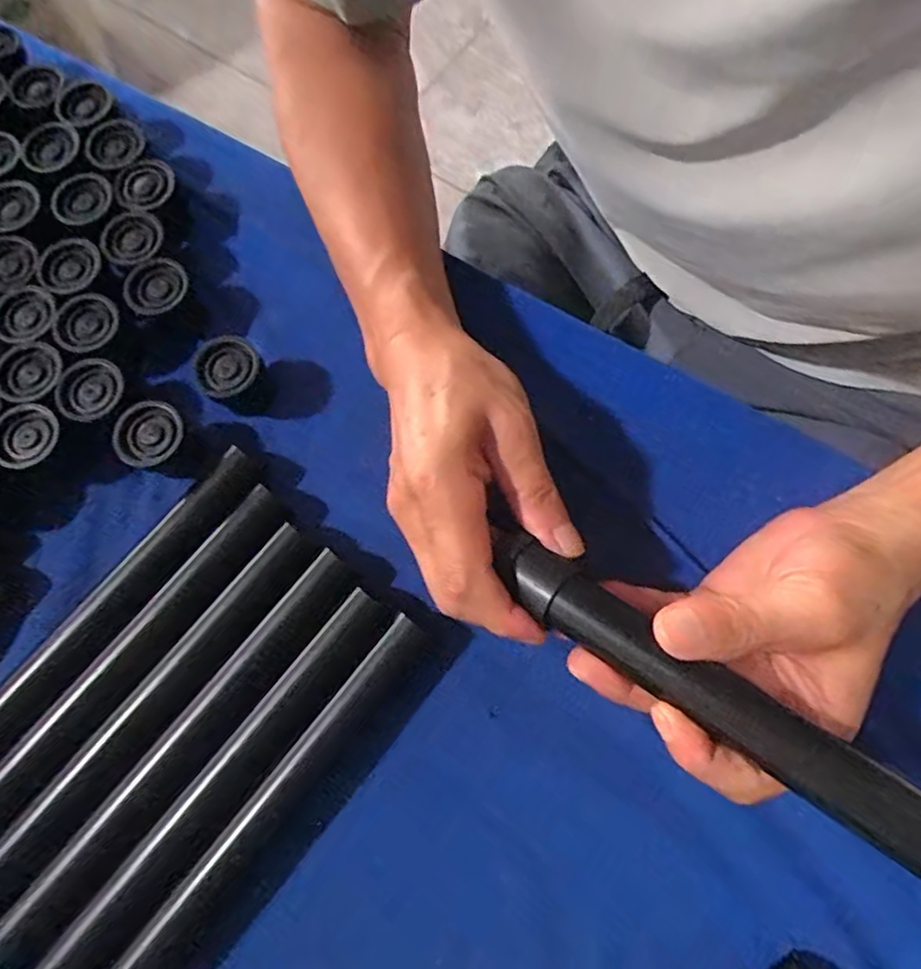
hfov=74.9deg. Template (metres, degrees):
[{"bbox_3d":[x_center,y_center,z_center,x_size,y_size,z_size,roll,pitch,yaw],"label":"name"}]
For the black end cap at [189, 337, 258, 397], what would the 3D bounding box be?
[{"bbox_3d":[-0.125,-0.060,0.329,0.035,0.028,0.034,-1,73,2],"label":"black end cap"}]

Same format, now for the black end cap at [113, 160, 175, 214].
[{"bbox_3d":[-0.185,-0.174,0.352,0.028,0.009,0.039,0,73,2],"label":"black end cap"}]

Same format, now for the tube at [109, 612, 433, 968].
[{"bbox_3d":[-0.089,0.153,0.275,0.022,0.020,0.218,37,78,12],"label":"tube"}]

